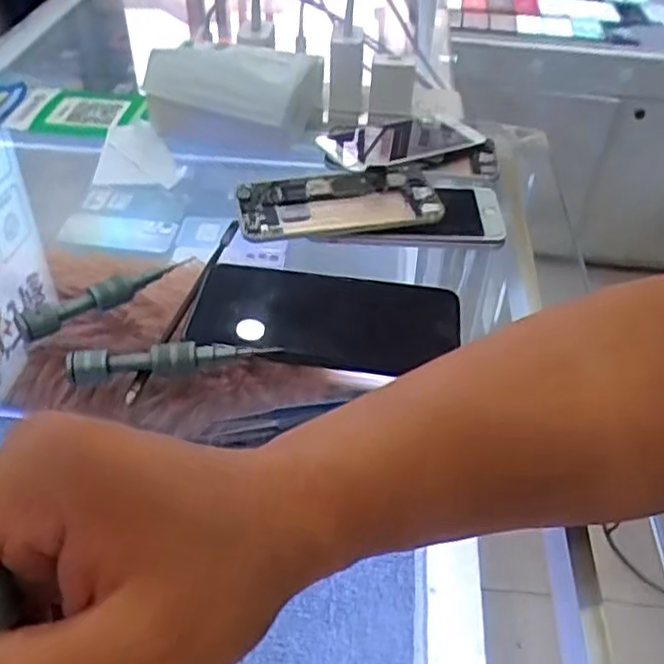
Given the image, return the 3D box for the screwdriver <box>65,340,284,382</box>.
[{"bbox_3d":[-0.084,0.014,0.371,0.108,0.012,0.013,-5,44,-8],"label":"screwdriver"}]

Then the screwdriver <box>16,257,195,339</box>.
[{"bbox_3d":[-0.131,-0.023,0.410,0.105,0.016,0.011,-27,51,-28],"label":"screwdriver"}]

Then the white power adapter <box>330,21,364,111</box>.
[{"bbox_3d":[0.013,-0.232,0.614,0.030,0.073,0.027,0,21,-4],"label":"white power adapter"}]

